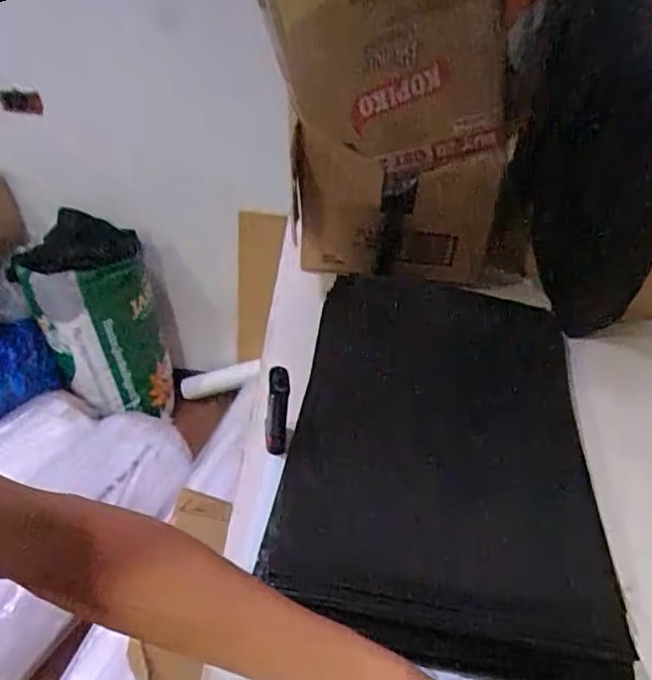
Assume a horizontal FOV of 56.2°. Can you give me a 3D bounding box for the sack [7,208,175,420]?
[{"bbox_3d":[-0.617,-0.014,1.691,0.329,0.564,0.204,-10,41,-19],"label":"sack"}]

